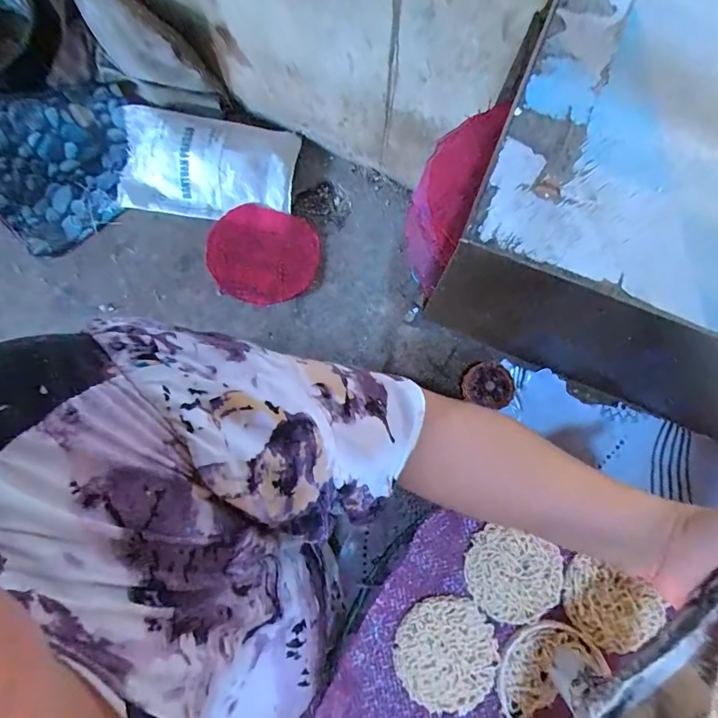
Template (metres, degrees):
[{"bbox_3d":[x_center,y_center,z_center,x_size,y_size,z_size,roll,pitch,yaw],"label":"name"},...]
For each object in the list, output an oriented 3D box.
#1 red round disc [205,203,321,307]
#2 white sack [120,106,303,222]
[{"bbox_3d":[-0.319,-0.344,1.499,0.352,0.033,0.322,0,86,-8],"label":"red round disc"},{"bbox_3d":[-0.501,-0.635,1.491,0.560,0.184,0.322,5,77,-1],"label":"white sack"}]

